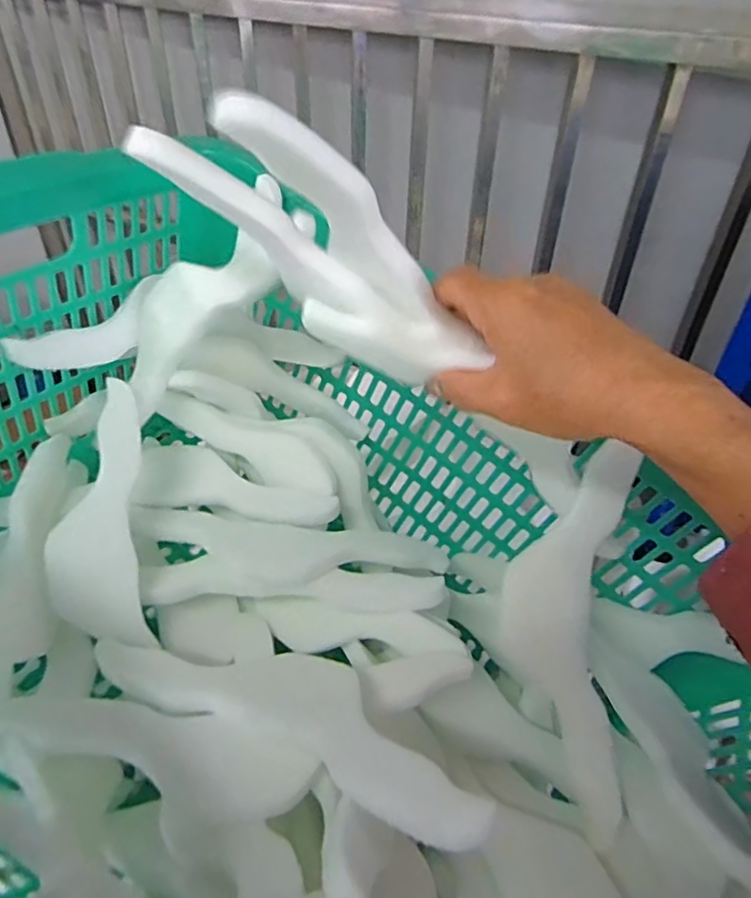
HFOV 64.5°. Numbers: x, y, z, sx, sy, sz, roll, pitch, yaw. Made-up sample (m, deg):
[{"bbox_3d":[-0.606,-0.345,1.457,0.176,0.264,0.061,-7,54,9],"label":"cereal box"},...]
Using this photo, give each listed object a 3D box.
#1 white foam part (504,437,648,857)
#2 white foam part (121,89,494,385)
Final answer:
[{"bbox_3d":[0.115,0.112,0.366,0.072,0.049,0.220,2,83,0],"label":"white foam part"},{"bbox_3d":[-0.024,-0.100,0.309,0.071,0.186,0.047,-39,40,15],"label":"white foam part"}]

